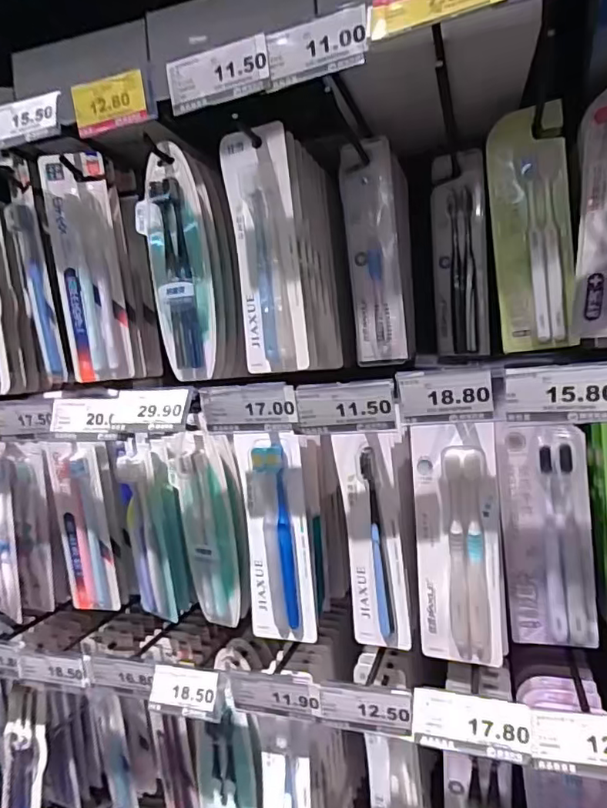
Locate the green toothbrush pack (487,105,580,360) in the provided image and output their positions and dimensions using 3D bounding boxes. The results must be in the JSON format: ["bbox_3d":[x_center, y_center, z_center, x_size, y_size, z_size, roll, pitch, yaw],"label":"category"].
[{"bbox_3d":[0.229,-0.171,0.538,0.073,0.231,0.013,-4,8,29],"label":"green toothbrush pack"}]

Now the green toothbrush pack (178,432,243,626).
[{"bbox_3d":[-0.097,0.139,0.573,0.061,0.212,0.022,-4,10,11],"label":"green toothbrush pack"}]

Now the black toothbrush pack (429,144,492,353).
[{"bbox_3d":[0.186,-0.176,0.644,0.068,0.230,0.018,5,15,41],"label":"black toothbrush pack"}]

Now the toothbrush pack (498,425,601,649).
[{"bbox_3d":[0.220,0.122,0.481,0.075,0.201,0.017,-2,7,23],"label":"toothbrush pack"}]

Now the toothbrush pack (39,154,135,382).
[{"bbox_3d":[-0.229,-0.142,0.569,0.063,0.224,0.026,-7,7,-21],"label":"toothbrush pack"}]

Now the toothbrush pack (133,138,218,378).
[{"bbox_3d":[-0.128,-0.139,0.545,0.068,0.230,0.018,-8,6,16],"label":"toothbrush pack"}]

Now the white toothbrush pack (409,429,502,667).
[{"bbox_3d":[0.138,0.127,0.481,0.072,0.215,0.017,-3,7,17],"label":"white toothbrush pack"}]

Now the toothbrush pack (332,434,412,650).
[{"bbox_3d":[0.066,0.133,0.512,0.056,0.210,0.019,-1,9,30],"label":"toothbrush pack"}]

